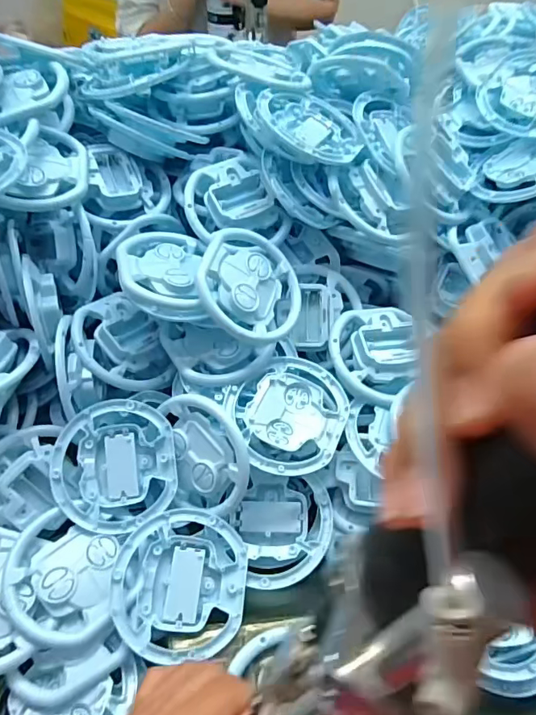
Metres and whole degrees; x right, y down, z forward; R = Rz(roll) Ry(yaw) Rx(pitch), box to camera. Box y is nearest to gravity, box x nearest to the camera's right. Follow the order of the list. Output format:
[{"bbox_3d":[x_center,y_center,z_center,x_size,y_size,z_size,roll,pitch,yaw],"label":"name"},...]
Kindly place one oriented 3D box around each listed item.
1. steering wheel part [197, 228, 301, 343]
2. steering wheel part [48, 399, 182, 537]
[{"bbox_3d":[-0.012,-0.061,0.418,0.100,0.011,0.097,12,69,-35],"label":"steering wheel part"},{"bbox_3d":[-0.126,0.089,0.402,0.099,0.013,0.103,0,79,-2],"label":"steering wheel part"}]

